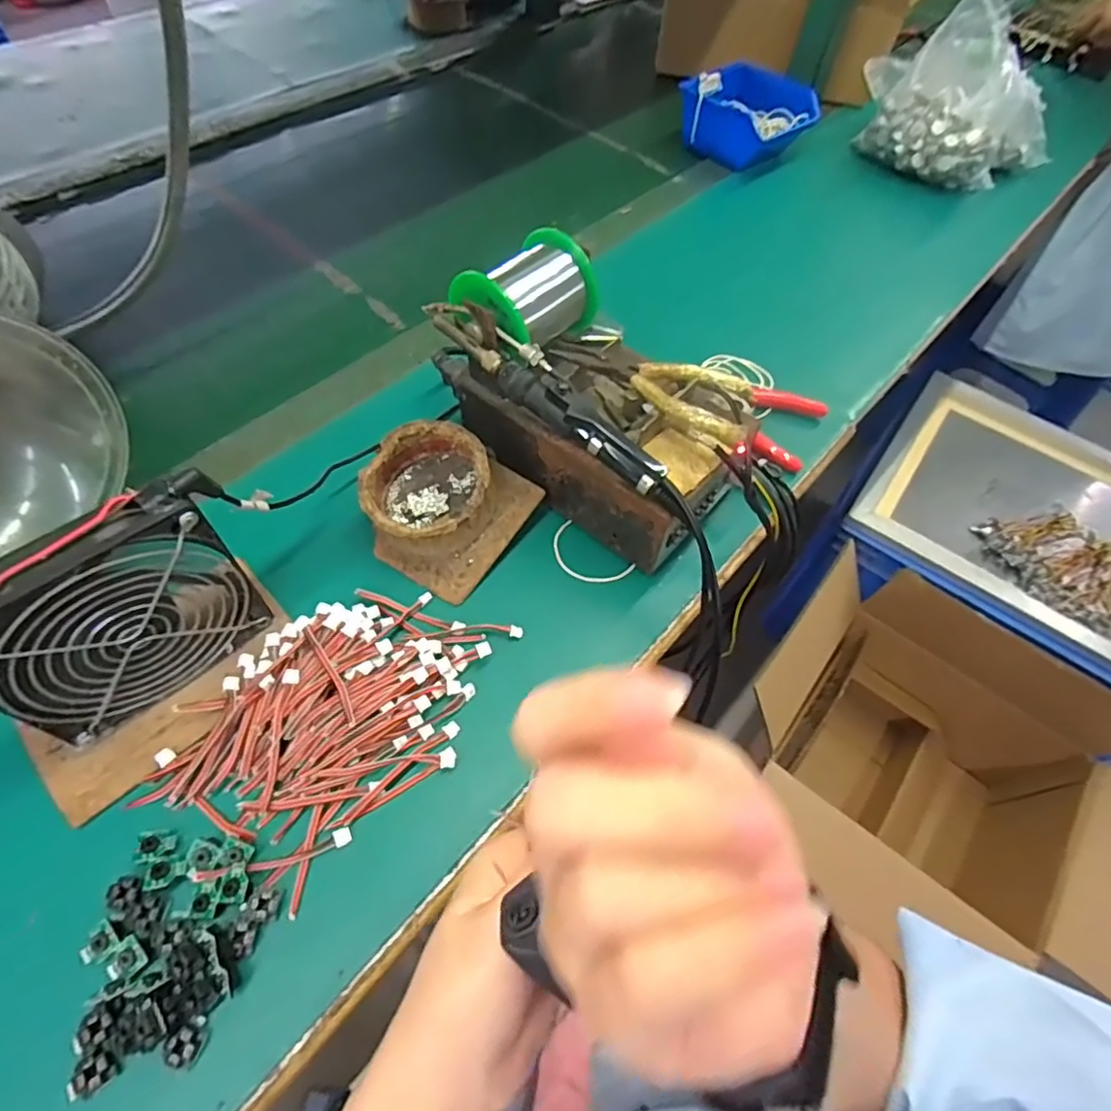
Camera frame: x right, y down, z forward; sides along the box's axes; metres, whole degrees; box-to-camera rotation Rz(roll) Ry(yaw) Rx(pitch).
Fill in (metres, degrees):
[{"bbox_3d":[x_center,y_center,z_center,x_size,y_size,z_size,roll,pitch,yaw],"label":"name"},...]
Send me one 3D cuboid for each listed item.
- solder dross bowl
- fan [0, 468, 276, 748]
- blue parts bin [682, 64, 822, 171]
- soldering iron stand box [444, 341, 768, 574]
[{"bbox_3d":[-0.087,-0.044,0.406,0.079,0.048,0.082,2,58,-3],"label":"solder dross bowl"},{"bbox_3d":[-0.217,0.032,0.314,0.124,0.120,0.031,-33,66,-22],"label":"fan"},{"bbox_3d":[0.231,-0.533,0.747,0.141,0.065,0.118,39,63,18],"label":"blue parts bin"},{"bbox_3d":[0.029,-0.094,0.424,0.194,0.092,0.117,32,61,15],"label":"soldering iron stand box"}]

